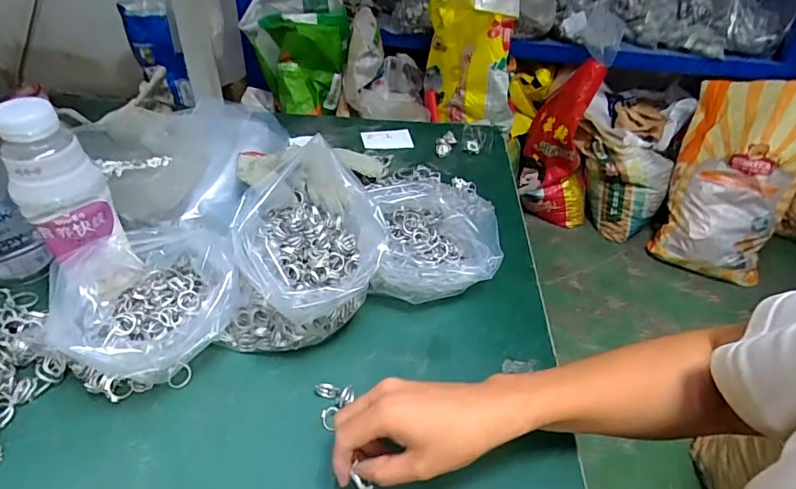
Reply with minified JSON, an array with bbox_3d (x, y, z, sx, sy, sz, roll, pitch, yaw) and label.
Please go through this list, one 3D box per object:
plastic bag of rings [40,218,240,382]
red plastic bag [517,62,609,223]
[{"bbox_3d":[-0.215,0.054,0.419,0.137,0.080,0.134,-22,48,-28],"label":"plastic bag of rings"},{"bbox_3d":[0.605,-0.353,1.701,0.276,0.559,0.205,18,43,14],"label":"red plastic bag"}]

